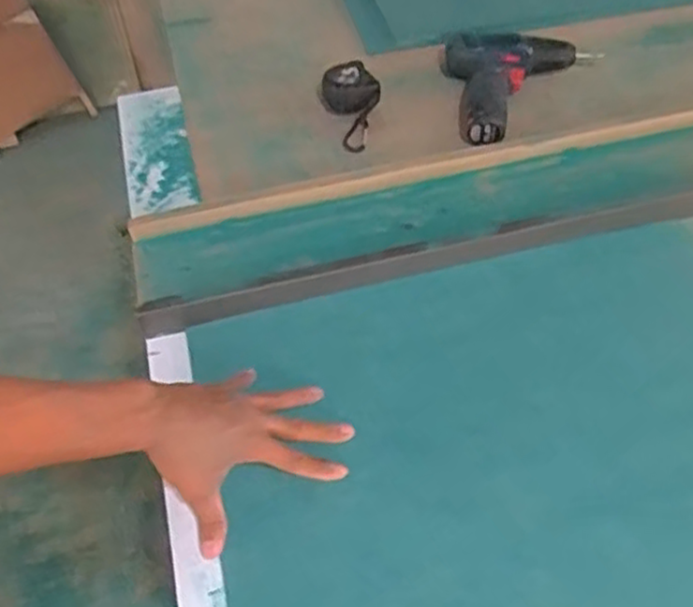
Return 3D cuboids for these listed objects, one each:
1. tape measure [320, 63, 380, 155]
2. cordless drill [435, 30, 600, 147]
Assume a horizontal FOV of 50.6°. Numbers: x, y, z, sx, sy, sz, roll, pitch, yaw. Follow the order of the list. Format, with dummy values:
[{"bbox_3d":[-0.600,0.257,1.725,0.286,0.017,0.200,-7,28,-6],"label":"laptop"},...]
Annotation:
[{"bbox_3d":[0.011,-0.256,0.926,0.070,0.052,0.123,-17,53,-10],"label":"tape measure"},{"bbox_3d":[0.224,-0.268,0.927,0.202,0.062,0.182,2,52,4],"label":"cordless drill"}]

